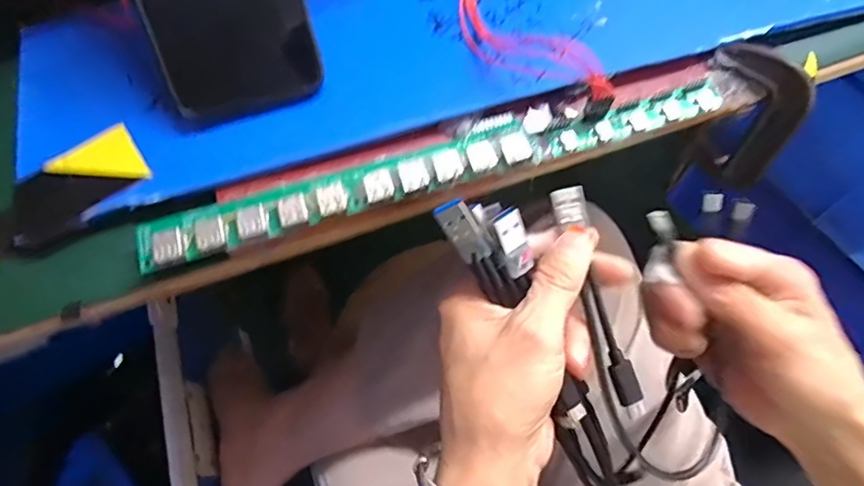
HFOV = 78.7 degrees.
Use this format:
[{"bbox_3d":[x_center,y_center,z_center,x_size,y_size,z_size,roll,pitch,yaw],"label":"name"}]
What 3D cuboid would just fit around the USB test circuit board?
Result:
[{"bbox_3d":[0.014,-0.048,0.271,0.319,0.011,0.039,-16,66,-6],"label":"USB test circuit board"}]

